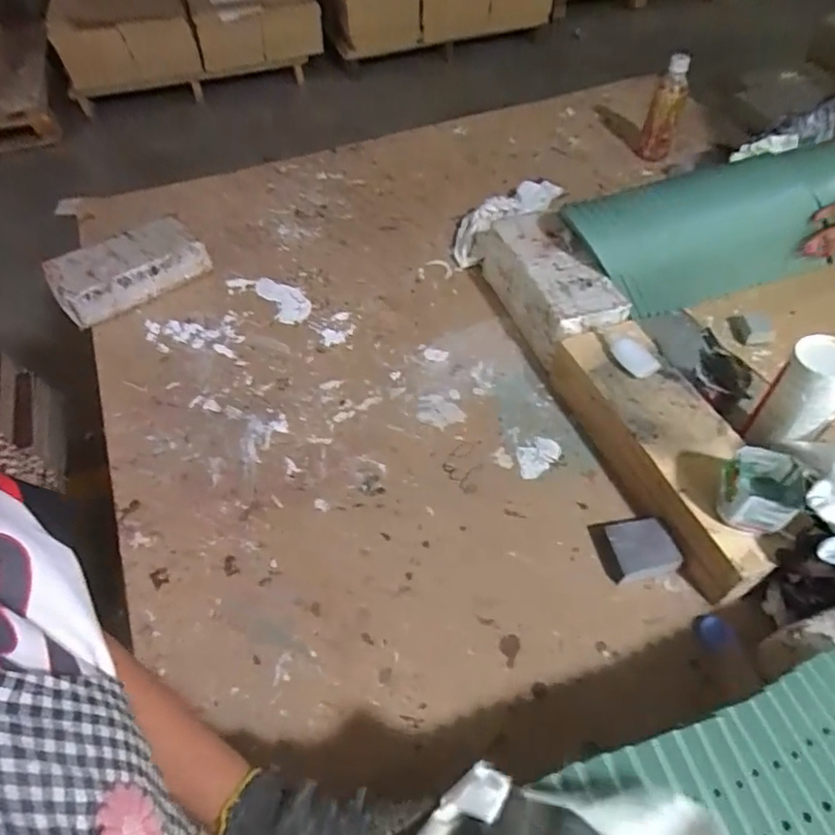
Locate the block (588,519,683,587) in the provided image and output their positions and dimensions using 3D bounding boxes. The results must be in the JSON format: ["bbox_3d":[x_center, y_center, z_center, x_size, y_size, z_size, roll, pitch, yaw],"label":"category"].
[{"bbox_3d":[0.228,0.138,0.629,0.076,0.028,0.063,-5,52,-8],"label":"block"}]

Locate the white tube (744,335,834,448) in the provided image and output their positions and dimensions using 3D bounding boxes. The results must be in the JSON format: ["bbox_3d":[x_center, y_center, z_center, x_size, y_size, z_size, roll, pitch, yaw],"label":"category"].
[{"bbox_3d":[0.407,-0.021,0.631,0.076,0.116,0.066,-39,60,-24],"label":"white tube"}]

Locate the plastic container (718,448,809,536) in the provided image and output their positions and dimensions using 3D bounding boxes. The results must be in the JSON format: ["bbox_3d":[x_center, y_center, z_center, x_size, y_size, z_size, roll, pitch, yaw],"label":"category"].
[{"bbox_3d":[0.326,0.070,0.570,0.071,0.052,0.066,-2,52,2],"label":"plastic container"}]

